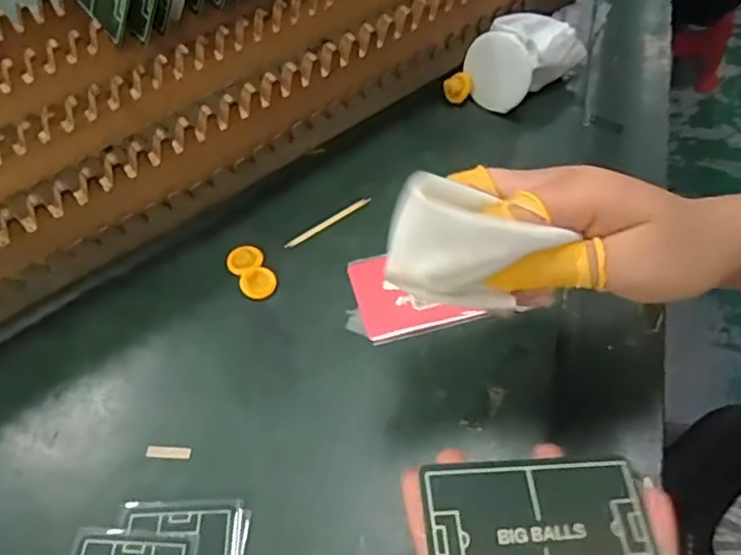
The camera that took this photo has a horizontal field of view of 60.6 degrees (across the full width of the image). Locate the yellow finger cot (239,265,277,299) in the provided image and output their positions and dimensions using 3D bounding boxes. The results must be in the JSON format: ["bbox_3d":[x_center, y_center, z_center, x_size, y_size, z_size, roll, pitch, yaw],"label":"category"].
[{"bbox_3d":[-0.066,0.003,0.373,0.020,0.004,0.020,2,70,-5],"label":"yellow finger cot"}]

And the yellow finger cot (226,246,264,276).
[{"bbox_3d":[-0.076,-0.011,0.382,0.021,0.005,0.019,-15,57,-8],"label":"yellow finger cot"}]

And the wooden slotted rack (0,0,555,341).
[{"bbox_3d":[-0.084,-0.090,0.392,0.568,0.087,0.072,-33,61,-19],"label":"wooden slotted rack"}]

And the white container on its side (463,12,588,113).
[{"bbox_3d":[0.106,-0.151,0.448,0.087,0.053,0.048,-32,61,-19],"label":"white container on its side"}]

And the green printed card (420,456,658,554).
[{"bbox_3d":[0.061,0.091,0.226,0.081,0.004,0.052,0,56,-9],"label":"green printed card"}]

